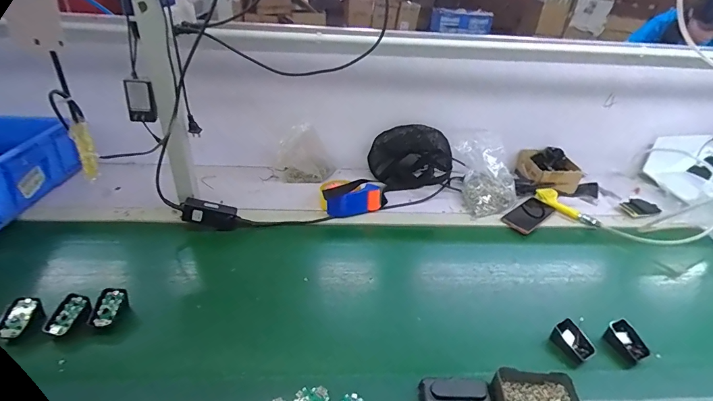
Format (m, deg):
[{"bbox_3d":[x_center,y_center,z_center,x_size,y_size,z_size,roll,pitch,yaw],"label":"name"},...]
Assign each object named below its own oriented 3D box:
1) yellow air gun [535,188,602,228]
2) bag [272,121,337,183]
[{"bbox_3d":[0.570,0.022,1.023,0.038,0.049,0.177,-16,38,-28],"label":"yellow air gun"},{"bbox_3d":[-0.146,-0.143,1.065,0.171,0.133,0.065,0,33,-7],"label":"bag"}]

